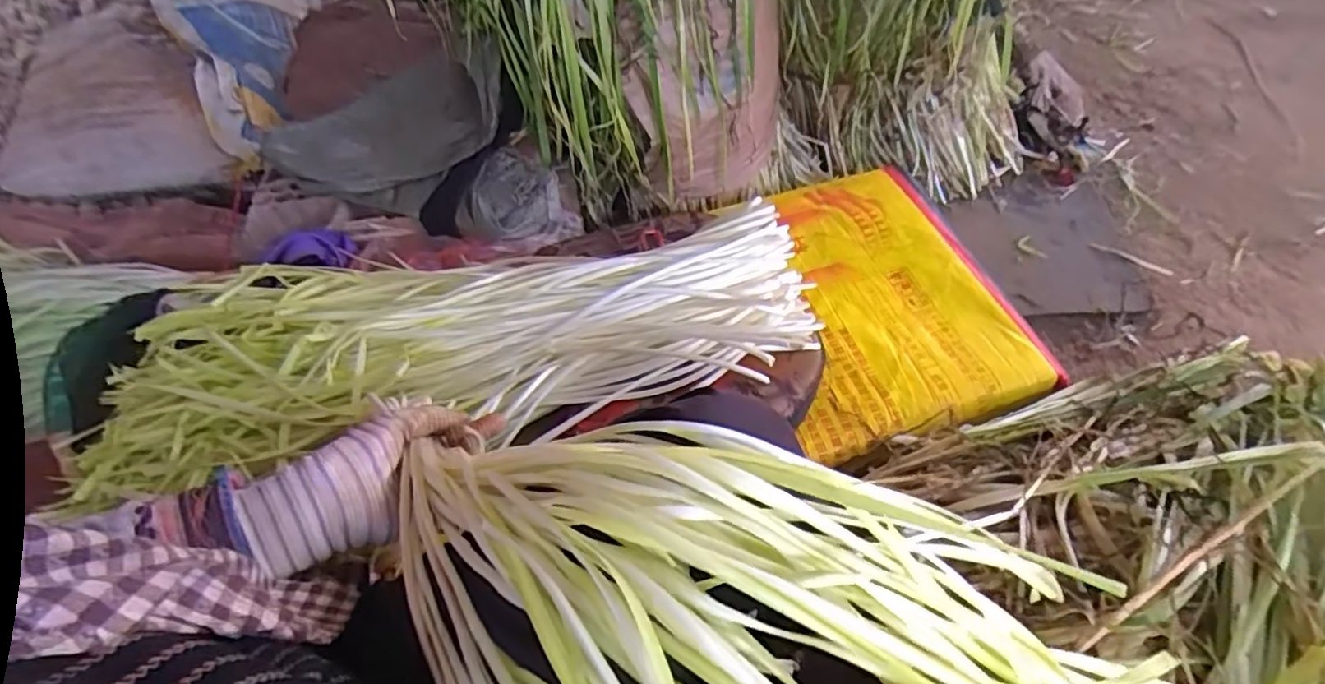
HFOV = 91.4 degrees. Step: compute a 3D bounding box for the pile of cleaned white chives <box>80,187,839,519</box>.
[{"bbox_3d":[-0.173,-0.021,0.577,0.598,0.067,0.198,-12,51,-1],"label":"pile of cleaned white chives"}]

